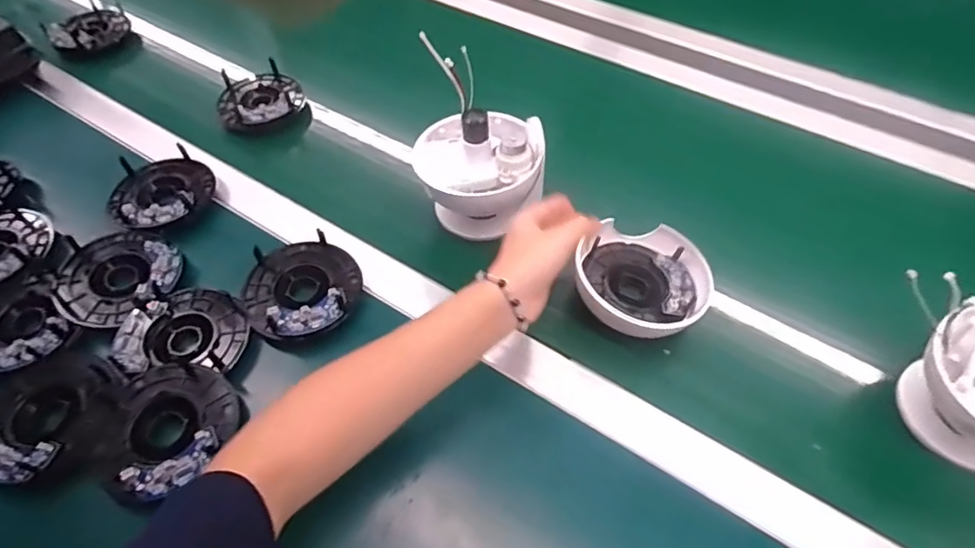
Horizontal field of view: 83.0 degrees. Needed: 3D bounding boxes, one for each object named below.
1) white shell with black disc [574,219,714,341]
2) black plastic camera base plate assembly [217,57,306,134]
[{"bbox_3d":[0.136,0.005,0.485,0.113,0.038,0.105,0,54,0],"label":"white shell with black disc"},{"bbox_3d":[-0.268,-0.209,0.656,0.100,0.047,0.088,-22,57,-15],"label":"black plastic camera base plate assembly"}]

